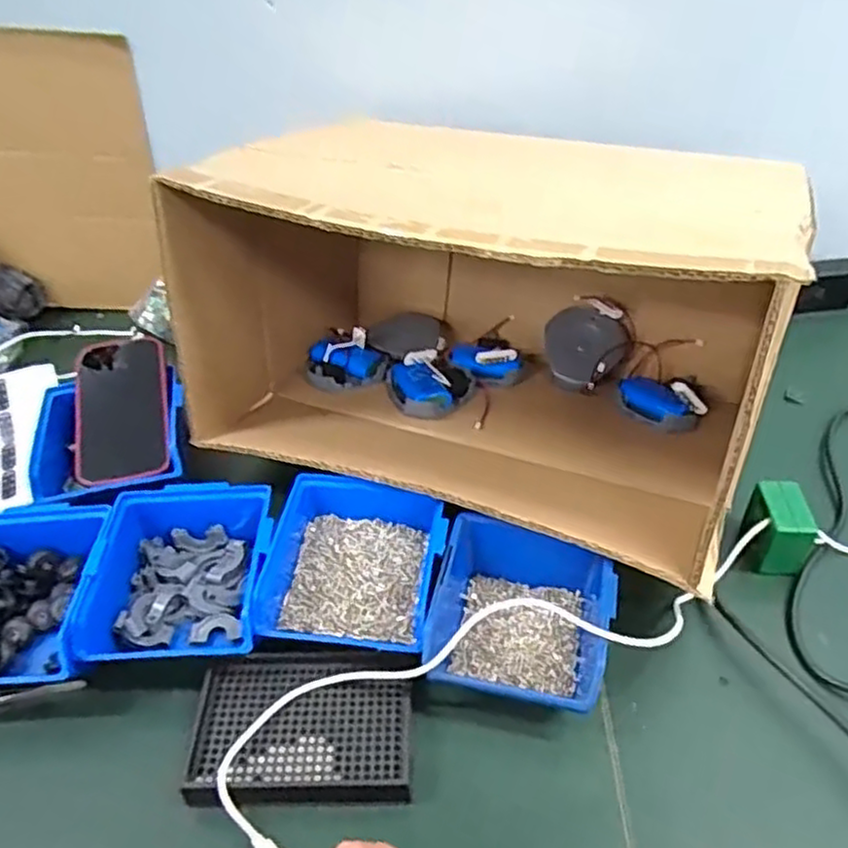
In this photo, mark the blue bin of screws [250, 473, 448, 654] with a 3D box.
[{"bbox_3d":[-0.047,0.099,0.529,0.118,0.053,0.136,4,40,7],"label":"blue bin of screws"}]

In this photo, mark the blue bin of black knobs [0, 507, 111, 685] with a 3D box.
[{"bbox_3d":[-0.286,0.120,0.517,0.117,0.059,0.148,-5,40,-3],"label":"blue bin of black knobs"}]

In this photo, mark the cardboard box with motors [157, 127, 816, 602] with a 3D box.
[{"bbox_3d":[0.050,-0.095,0.590,0.410,0.244,0.306,14,43,19],"label":"cardboard box with motors"}]

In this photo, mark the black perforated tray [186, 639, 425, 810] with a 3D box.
[{"bbox_3d":[-0.074,0.185,0.457,0.133,0.017,0.097,0,40,3],"label":"black perforated tray"}]

